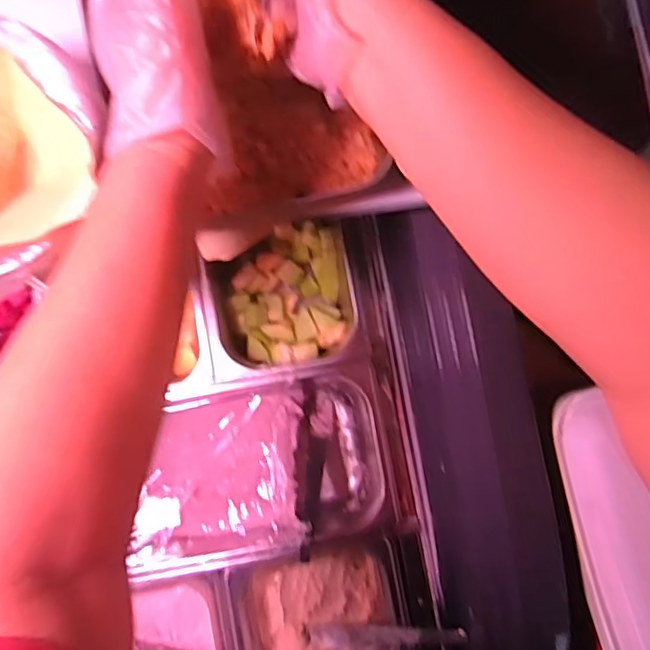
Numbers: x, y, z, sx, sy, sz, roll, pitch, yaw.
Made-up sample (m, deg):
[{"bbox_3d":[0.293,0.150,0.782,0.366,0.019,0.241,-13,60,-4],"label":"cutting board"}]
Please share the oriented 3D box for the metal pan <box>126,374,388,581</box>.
[{"bbox_3d":[-0.072,0.155,0.650,0.259,0.099,0.168,-10,84,-4],"label":"metal pan"}]

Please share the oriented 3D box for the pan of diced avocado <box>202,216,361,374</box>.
[{"bbox_3d":[-0.047,-0.036,0.679,0.150,0.072,0.157,-11,84,-4],"label":"pan of diced avocado"}]

